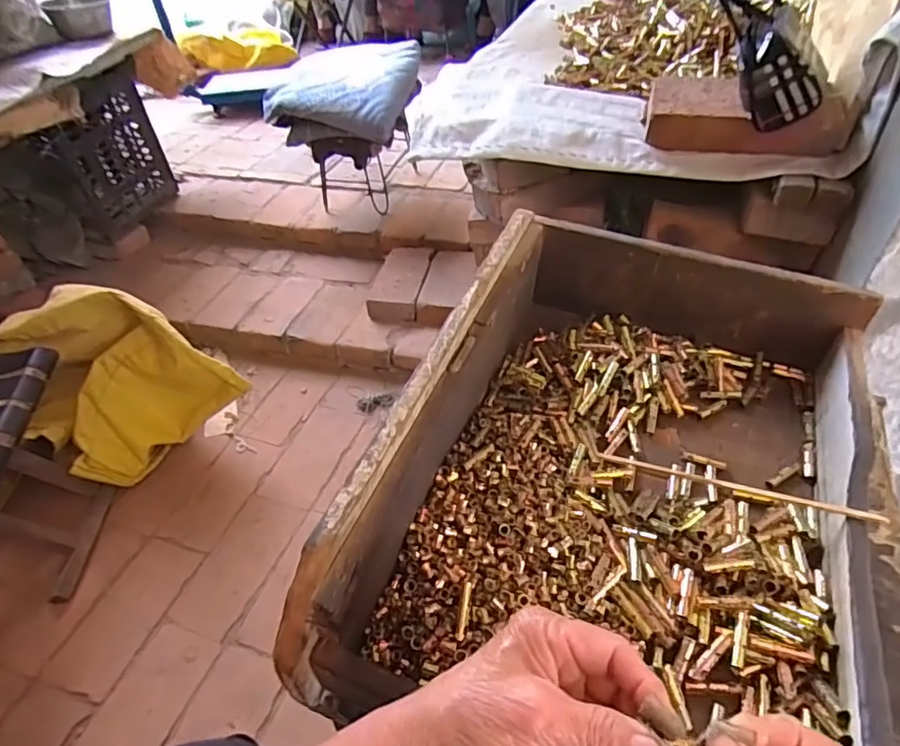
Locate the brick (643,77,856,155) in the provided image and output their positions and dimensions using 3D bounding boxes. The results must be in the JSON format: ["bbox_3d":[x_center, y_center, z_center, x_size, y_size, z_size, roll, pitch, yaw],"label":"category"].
[{"bbox_3d":[0.397,-0.344,0.761,0.255,0.061,0.108,15,47,19],"label":"brick"}]

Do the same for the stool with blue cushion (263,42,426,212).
[{"bbox_3d":[-0.238,-0.617,1.463,0.333,0.341,0.311,10,45,14],"label":"stool with blue cushion"}]

